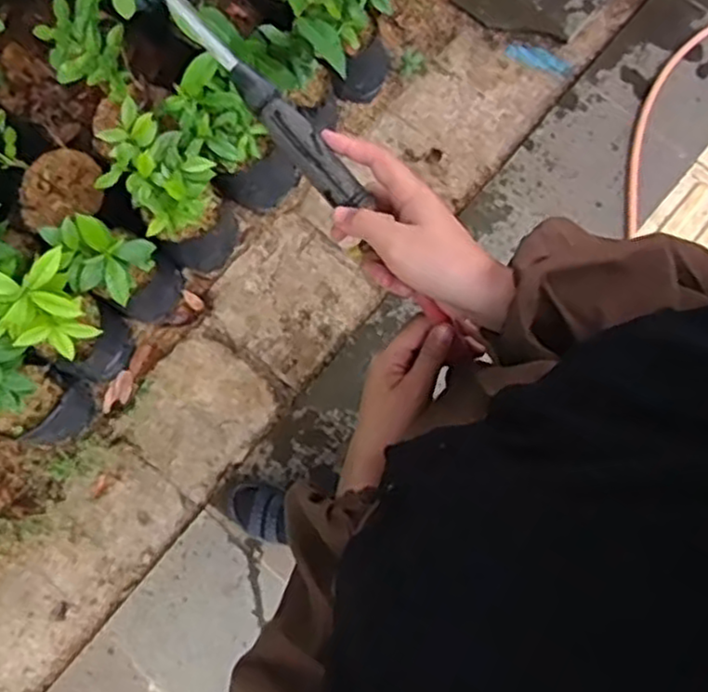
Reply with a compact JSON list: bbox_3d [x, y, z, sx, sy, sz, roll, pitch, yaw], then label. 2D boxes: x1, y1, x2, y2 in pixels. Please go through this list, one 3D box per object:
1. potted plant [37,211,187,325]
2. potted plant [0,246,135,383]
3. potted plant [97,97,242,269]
[{"bbox_3d":[-0.454,-0.152,1.408,0.154,0.310,0.153,0,78,1],"label":"potted plant"},{"bbox_3d":[-0.546,-0.043,1.345,0.167,0.410,0.156,-28,79,-5],"label":"potted plant"},{"bbox_3d":[-0.340,-0.283,1.398,0.183,0.354,0.181,0,80,1],"label":"potted plant"}]

